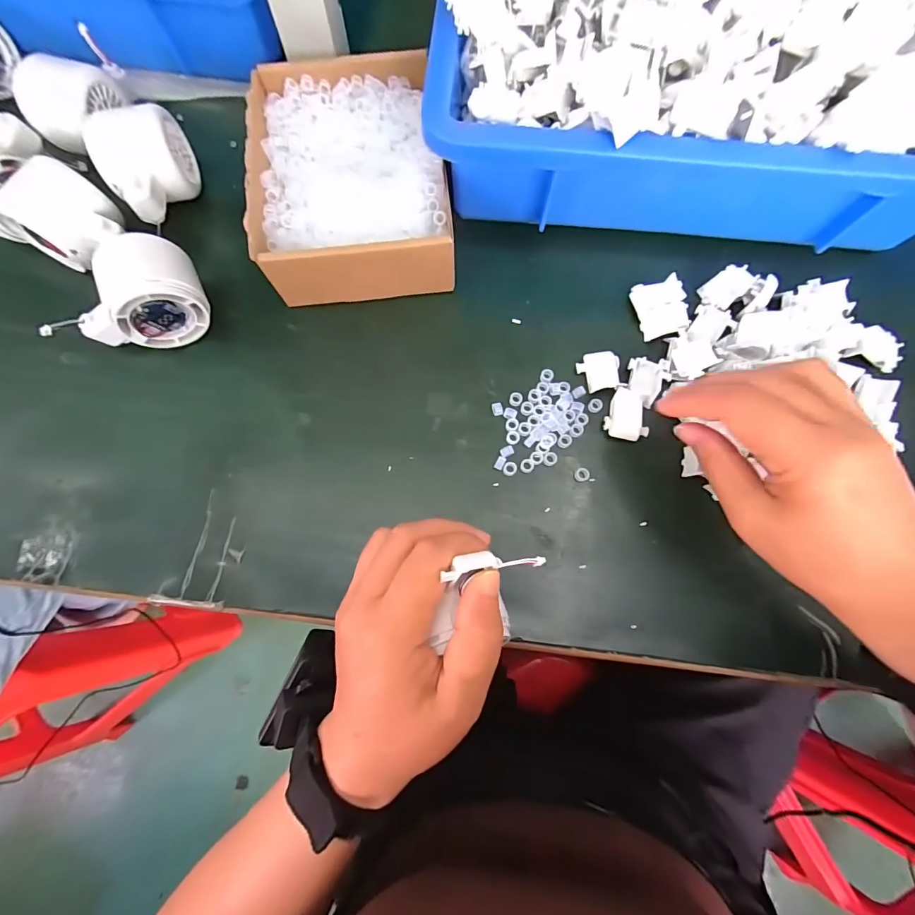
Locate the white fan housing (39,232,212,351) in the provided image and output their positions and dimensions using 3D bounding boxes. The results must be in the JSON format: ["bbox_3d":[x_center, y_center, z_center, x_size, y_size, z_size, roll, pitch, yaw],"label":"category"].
[{"bbox_3d":[-0.225,-0.111,0.286,0.097,0.057,0.066,-25,78,-5],"label":"white fan housing"}]

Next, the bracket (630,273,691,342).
[{"bbox_3d":[0.150,-0.112,0.303,0.032,0.013,0.042,-15,77,-3],"label":"bracket"}]

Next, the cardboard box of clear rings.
[{"bbox_3d":[-0.078,-0.203,0.305,0.132,0.047,0.176,-8,77,-2],"label":"cardboard box of clear rings"}]

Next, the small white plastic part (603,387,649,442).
[{"bbox_3d":[0.118,-0.028,0.284,0.028,0.010,0.032,19,78,5],"label":"small white plastic part"}]

